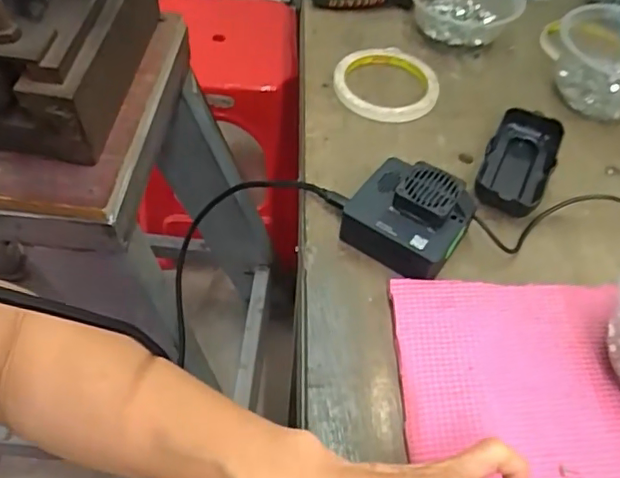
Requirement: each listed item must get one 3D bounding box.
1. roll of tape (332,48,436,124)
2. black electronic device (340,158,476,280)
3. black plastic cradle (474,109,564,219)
[{"bbox_3d":[0.073,-0.148,0.530,0.094,0.016,0.100,1,52,-1],"label":"roll of tape"},{"bbox_3d":[0.070,-0.016,0.410,0.080,0.045,0.068,28,56,19],"label":"black electronic device"},{"bbox_3d":[0.172,-0.062,0.465,0.053,0.024,0.115,20,54,14],"label":"black plastic cradle"}]

